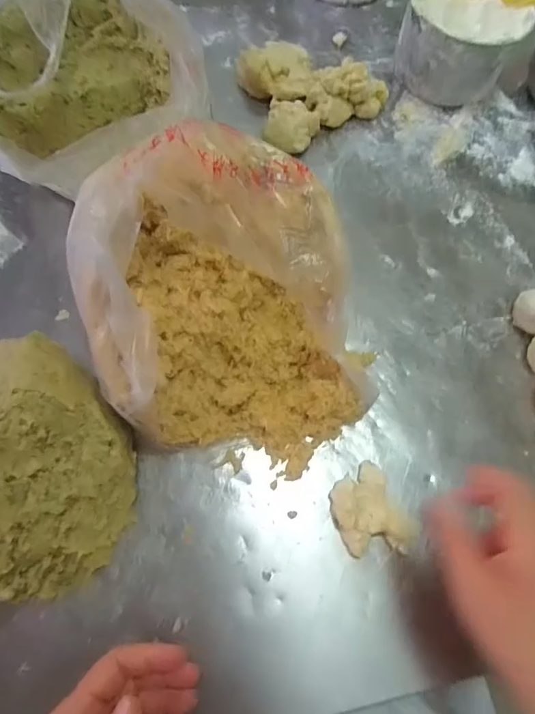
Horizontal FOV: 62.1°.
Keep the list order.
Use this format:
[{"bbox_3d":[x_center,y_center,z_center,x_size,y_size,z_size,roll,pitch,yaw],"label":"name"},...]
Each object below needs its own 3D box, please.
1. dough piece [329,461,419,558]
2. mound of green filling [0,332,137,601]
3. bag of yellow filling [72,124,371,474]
[{"bbox_3d":[0.087,0.135,0.380,0.059,0.014,0.073,-24,71,-12],"label":"dough piece"},{"bbox_3d":[-0.173,0.083,0.348,0.116,0.084,0.181,-10,68,-7],"label":"mound of green filling"},{"bbox_3d":[-0.021,-0.047,0.369,0.224,0.159,0.224,9,67,1],"label":"bag of yellow filling"}]

